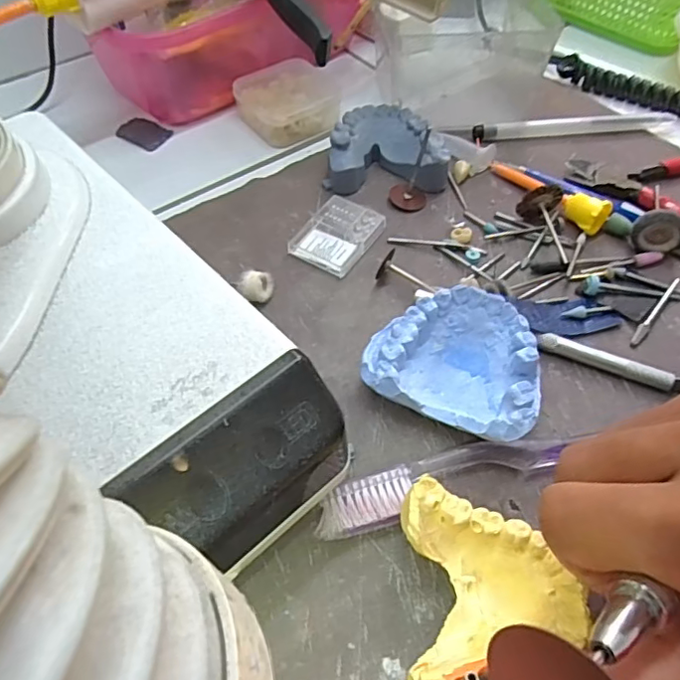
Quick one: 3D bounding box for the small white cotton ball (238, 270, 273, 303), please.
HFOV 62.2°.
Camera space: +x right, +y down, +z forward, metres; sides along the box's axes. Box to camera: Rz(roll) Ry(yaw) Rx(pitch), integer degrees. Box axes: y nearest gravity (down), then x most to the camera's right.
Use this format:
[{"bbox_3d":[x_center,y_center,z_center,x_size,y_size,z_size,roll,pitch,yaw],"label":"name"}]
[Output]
[{"bbox_3d":[-0.040,-0.025,0.269,0.015,0.013,0.014,0,55,0],"label":"small white cotton ball"}]

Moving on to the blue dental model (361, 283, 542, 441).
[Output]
[{"bbox_3d":[0.049,0.010,0.234,0.067,0.029,0.056,23,58,16],"label":"blue dental model"}]

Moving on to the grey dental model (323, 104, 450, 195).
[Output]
[{"bbox_3d":[0.029,-0.110,0.323,0.066,0.023,0.053,4,55,3],"label":"grey dental model"}]

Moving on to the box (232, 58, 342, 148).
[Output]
[{"bbox_3d":[-0.031,-0.153,0.359,0.064,0.020,0.055,-23,58,-15],"label":"box"}]

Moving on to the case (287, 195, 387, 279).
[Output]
[{"bbox_3d":[-0.001,-0.055,0.295,0.035,0.006,0.047,27,59,18],"label":"case"}]

